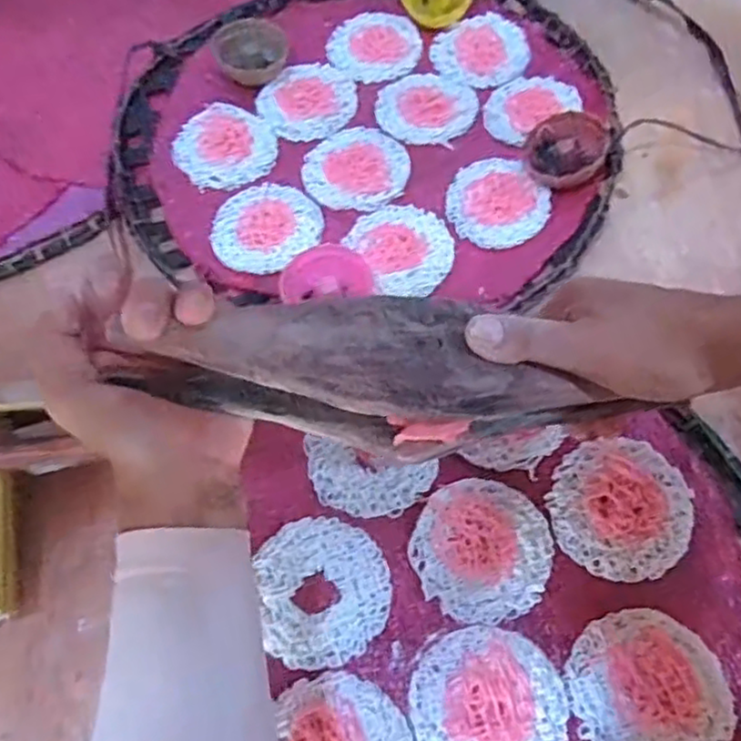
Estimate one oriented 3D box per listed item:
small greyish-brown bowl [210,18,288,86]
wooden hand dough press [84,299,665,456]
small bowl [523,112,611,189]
[{"bbox_3d":[-0.098,-0.265,0.565,0.061,0.021,0.052,-17,66,-6],"label":"small greyish-brown bowl"},{"bbox_3d":[-0.009,-0.001,0.314,0.203,0.059,0.053,6,65,-2],"label":"wooden hand dough press"},{"bbox_3d":[0.145,-0.164,0.504,0.056,0.020,0.058,-1,65,1],"label":"small bowl"}]

